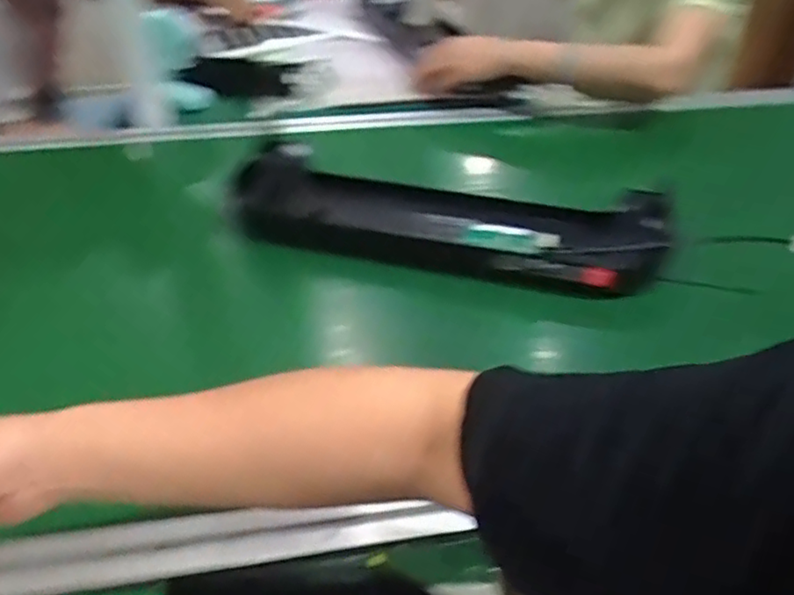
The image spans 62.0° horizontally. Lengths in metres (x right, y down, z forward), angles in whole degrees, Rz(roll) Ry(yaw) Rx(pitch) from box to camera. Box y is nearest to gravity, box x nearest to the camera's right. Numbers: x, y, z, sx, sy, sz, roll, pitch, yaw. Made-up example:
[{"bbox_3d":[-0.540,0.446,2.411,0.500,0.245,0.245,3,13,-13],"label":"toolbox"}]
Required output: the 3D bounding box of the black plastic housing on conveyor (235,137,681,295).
[{"bbox_3d":[0.049,-0.086,0.747,0.478,0.057,0.161,10,40,11],"label":"black plastic housing on conveyor"}]

